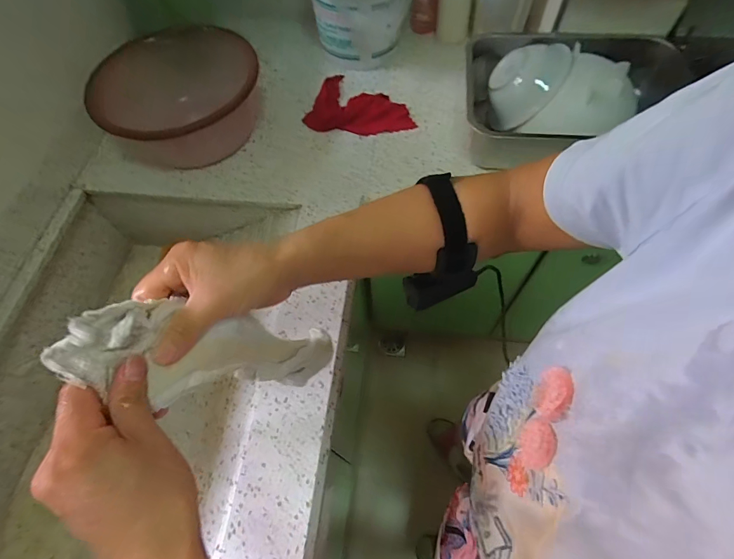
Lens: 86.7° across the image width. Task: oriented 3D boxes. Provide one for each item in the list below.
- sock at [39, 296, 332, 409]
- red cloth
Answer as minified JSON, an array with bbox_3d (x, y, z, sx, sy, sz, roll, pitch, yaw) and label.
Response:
[{"bbox_3d":[-0.105,0.058,0.304,0.036,0.224,0.054,-38,61,19],"label":"sock"},{"bbox_3d":[-0.012,-0.374,0.819,0.217,0.025,0.173,3,61,4],"label":"red cloth"}]

